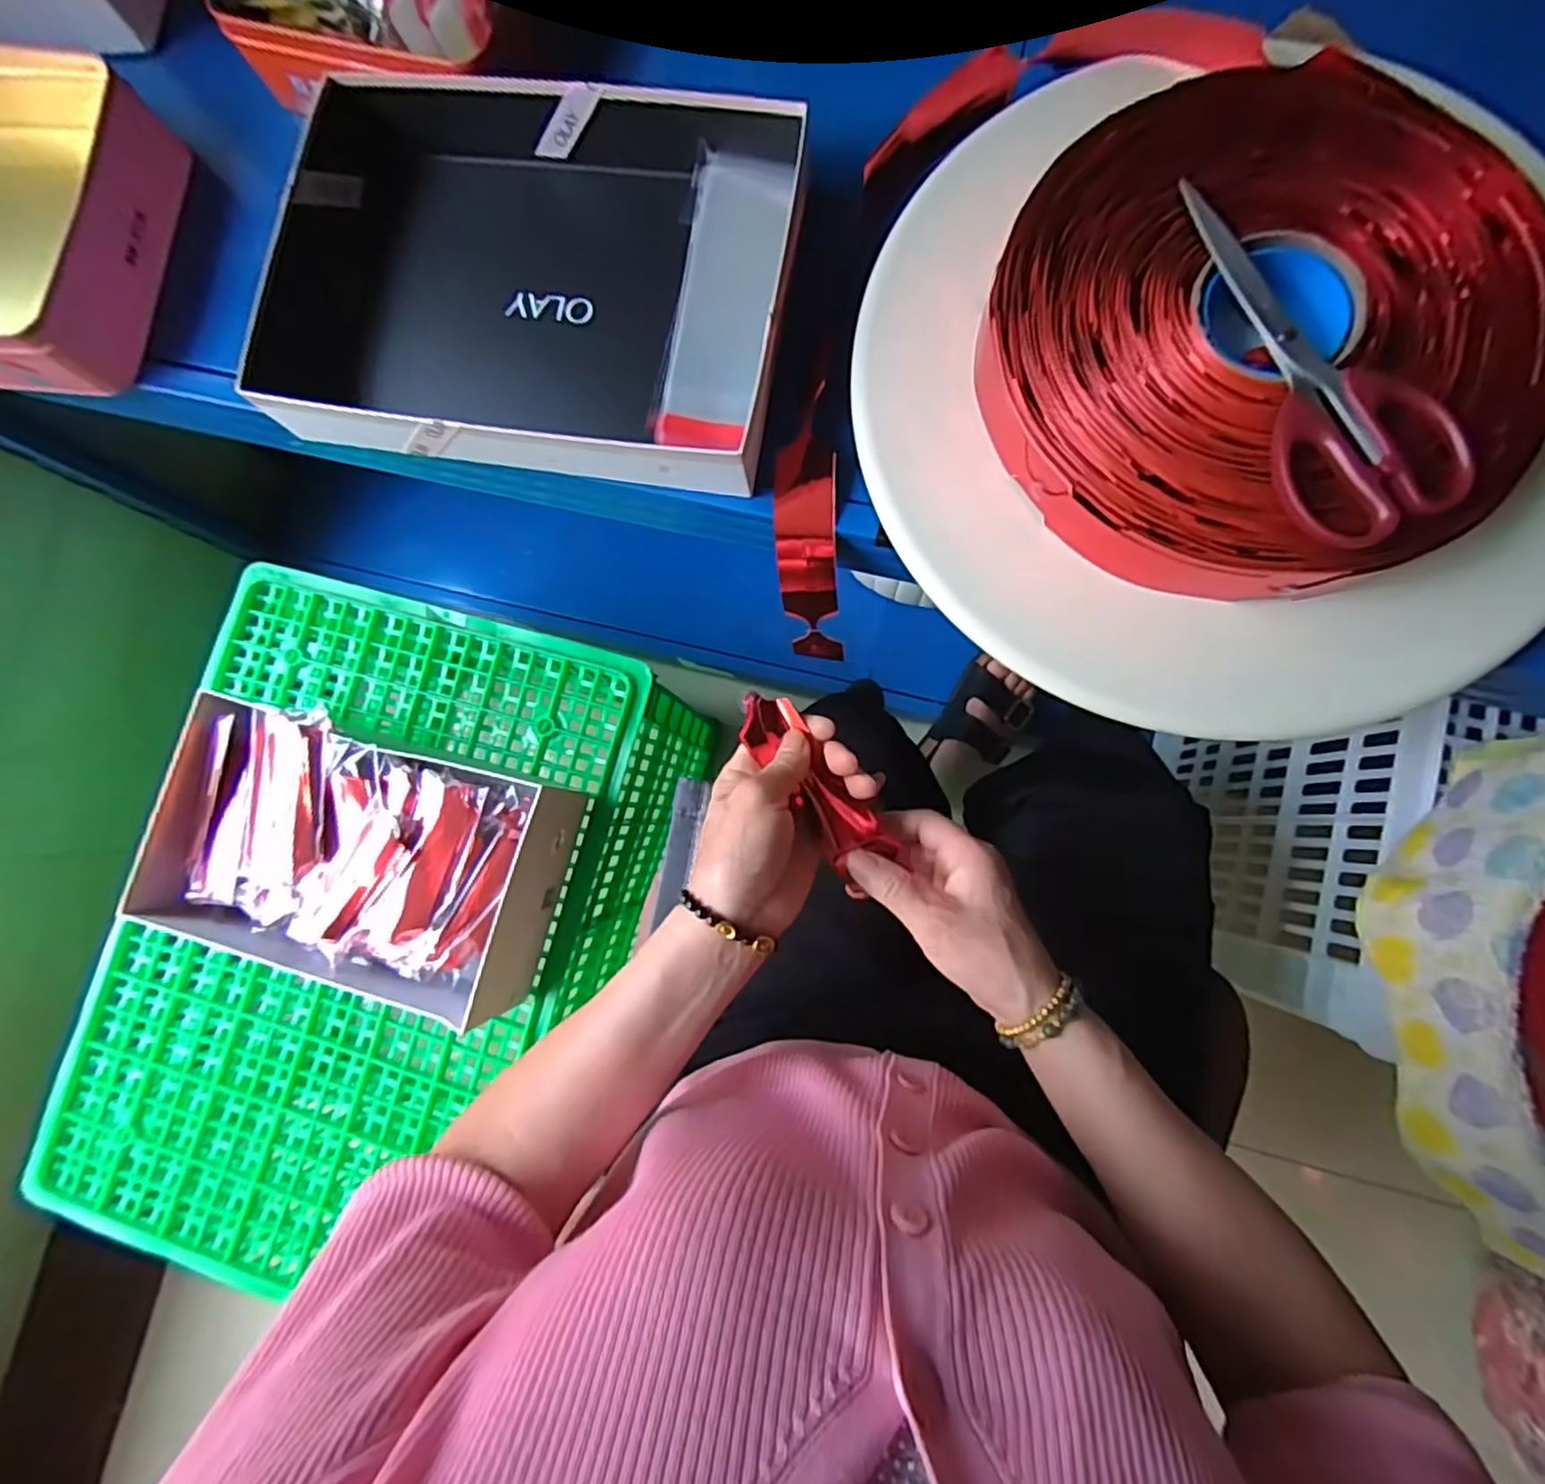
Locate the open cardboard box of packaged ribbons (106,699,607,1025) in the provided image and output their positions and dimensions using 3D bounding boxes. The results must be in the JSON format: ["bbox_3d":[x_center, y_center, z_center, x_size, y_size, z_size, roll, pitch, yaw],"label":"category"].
[{"bbox_3d":[-0.360,0.102,0.602,0.327,0.126,0.220,18,85,7],"label":"open cardboard box of packaged ribbons"}]

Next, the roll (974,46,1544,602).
[{"bbox_3d":[0.252,-0.210,0.354,0.263,0.054,0.261,-1,83,5],"label":"roll"}]

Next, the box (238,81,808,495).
[{"bbox_3d":[-0.146,-0.284,0.422,0.310,0.053,0.238,10,84,6],"label":"box"}]

